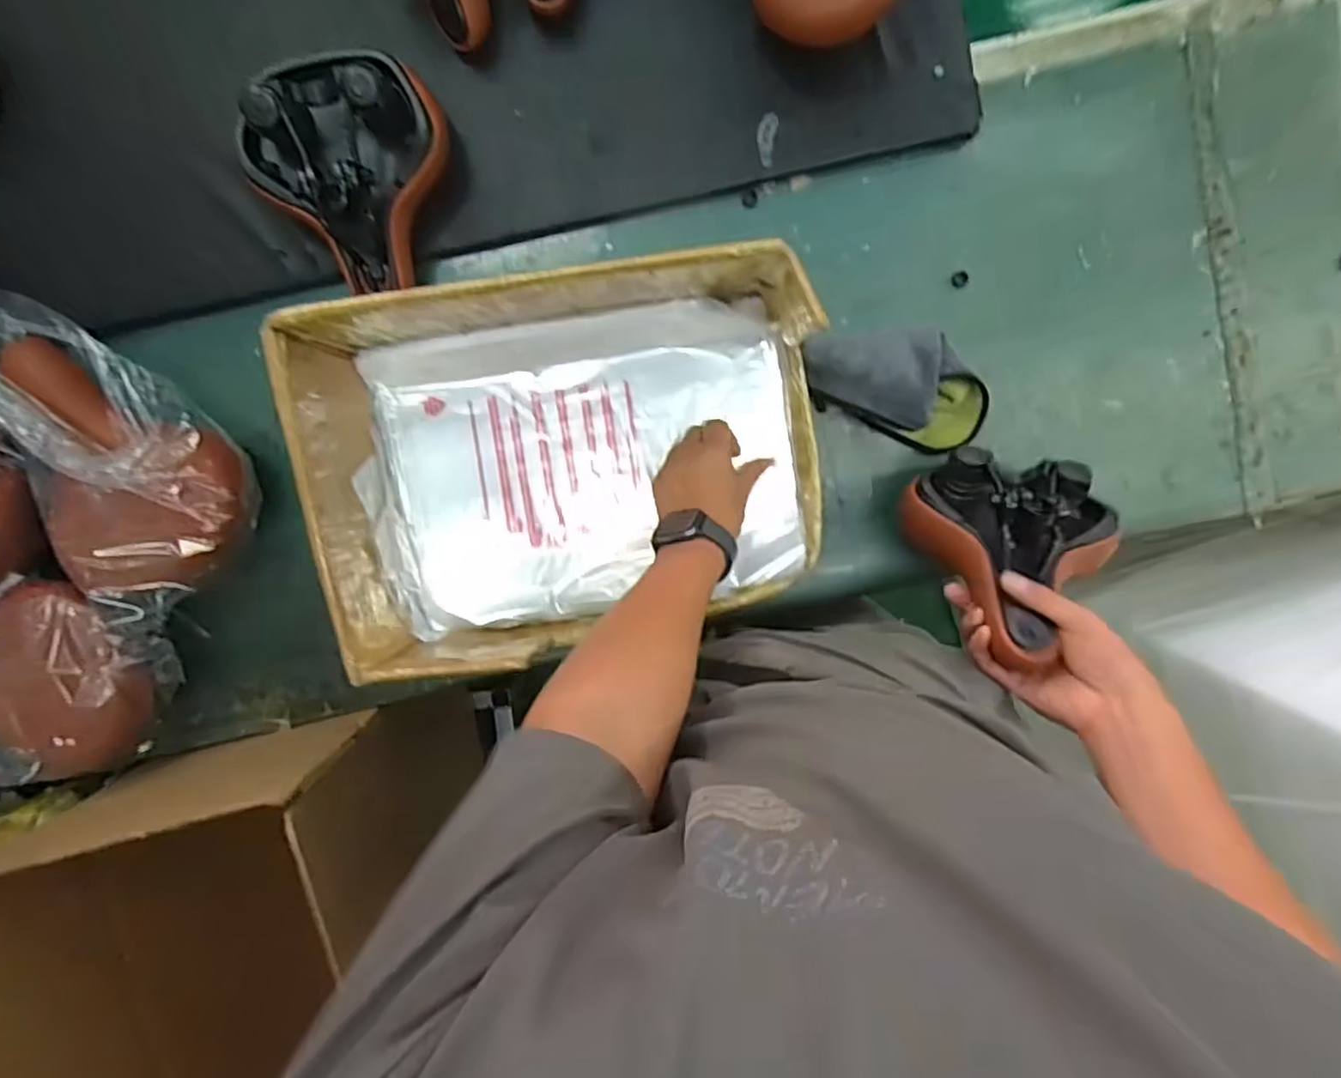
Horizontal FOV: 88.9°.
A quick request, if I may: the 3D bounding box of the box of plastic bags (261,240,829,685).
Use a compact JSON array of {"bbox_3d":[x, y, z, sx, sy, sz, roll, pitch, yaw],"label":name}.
[{"bbox_3d":[-0.073,-0.061,0.621,0.420,0.202,0.297,-9,96,-1],"label":"box of plastic bags"}]

